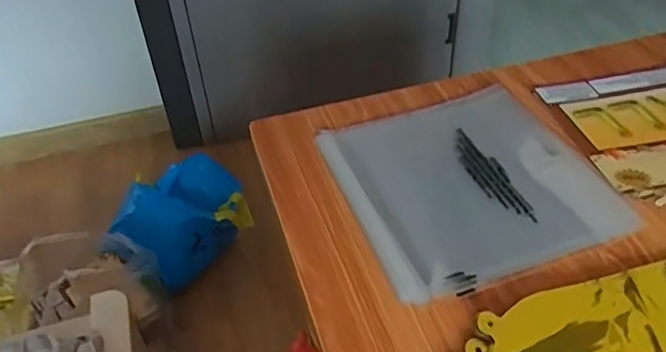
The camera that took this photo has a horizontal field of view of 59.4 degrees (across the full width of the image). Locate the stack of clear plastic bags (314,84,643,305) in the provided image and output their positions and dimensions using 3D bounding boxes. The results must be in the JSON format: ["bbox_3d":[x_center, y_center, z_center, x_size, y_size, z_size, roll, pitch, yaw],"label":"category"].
[{"bbox_3d":[0.111,0.000,0.499,0.196,0.009,0.206,-16,44,-13],"label":"stack of clear plastic bags"}]

